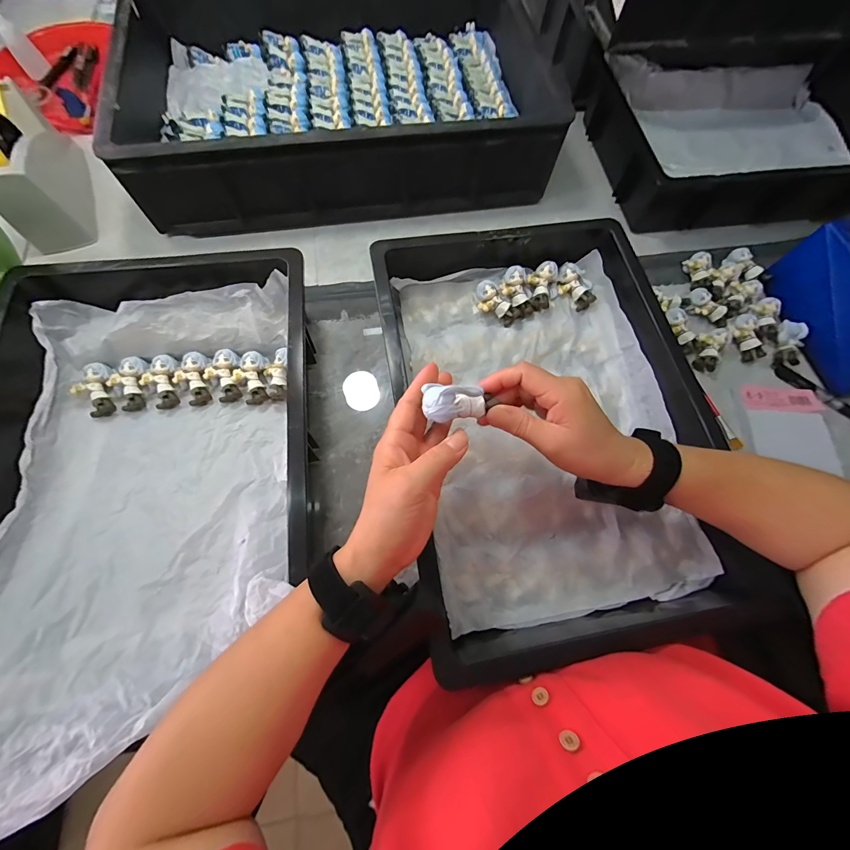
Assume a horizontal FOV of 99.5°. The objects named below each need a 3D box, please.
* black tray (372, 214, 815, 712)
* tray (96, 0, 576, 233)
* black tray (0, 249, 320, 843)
[{"bbox_3d":[0.124,-0.026,0.397,0.302,0.073,0.461,-8,70,-5],"label":"black tray"},{"bbox_3d":[-0.133,-0.514,0.565,0.582,0.124,0.411,-9,70,-6],"label":"tray"},{"bbox_3d":[-0.278,0.040,0.362,0.345,0.097,0.500,-11,71,-6],"label":"black tray"}]

